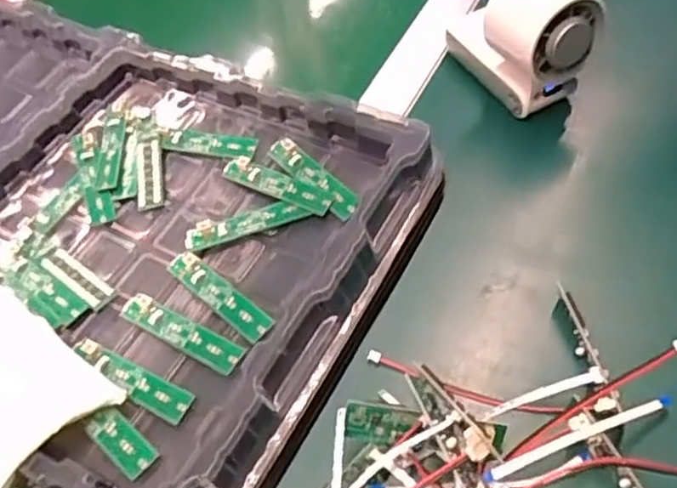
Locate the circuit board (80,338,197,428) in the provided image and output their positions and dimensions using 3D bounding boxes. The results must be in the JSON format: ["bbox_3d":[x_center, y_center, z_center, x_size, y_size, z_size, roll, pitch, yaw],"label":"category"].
[{"bbox_3d":[-0.115,0.076,0.354,0.076,0.007,0.018,23,62,17],"label":"circuit board"}]

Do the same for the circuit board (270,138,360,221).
[{"bbox_3d":[-0.017,-0.045,0.418,0.017,0.007,0.080,-46,61,-5],"label":"circuit board"}]

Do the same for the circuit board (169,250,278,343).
[{"bbox_3d":[-0.071,0.030,0.377,0.079,0.005,0.018,33,73,28],"label":"circuit board"}]

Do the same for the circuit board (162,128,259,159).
[{"bbox_3d":[-0.092,-0.073,0.452,0.071,0.007,0.020,11,59,11],"label":"circuit board"}]

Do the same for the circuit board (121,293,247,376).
[{"bbox_3d":[-0.092,0.051,0.369,0.084,0.010,0.018,25,63,18],"label":"circuit board"}]

